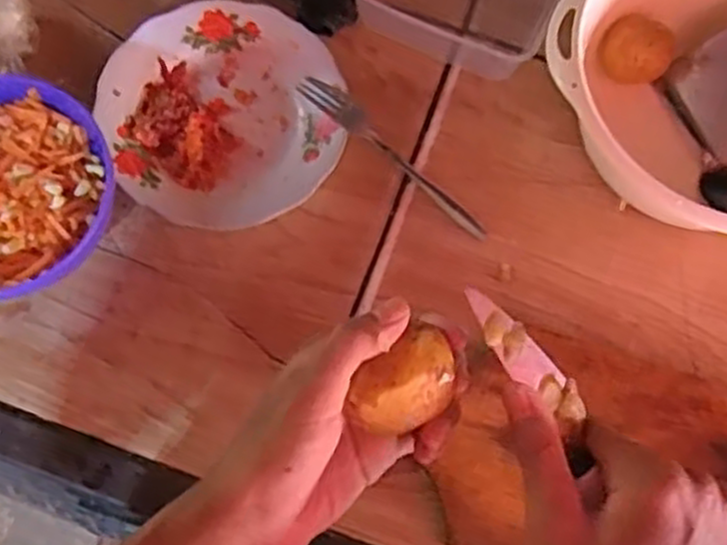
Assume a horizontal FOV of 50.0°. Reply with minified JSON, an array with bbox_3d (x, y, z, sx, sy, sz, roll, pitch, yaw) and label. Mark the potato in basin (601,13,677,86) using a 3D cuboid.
[{"bbox_3d":[0.211,-0.169,0.611,0.052,0.044,0.050,30,75,7],"label":"potato in basin"}]

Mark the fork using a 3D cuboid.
[{"bbox_3d":[0.023,-0.087,0.595,0.175,0.021,0.021,40,76,-5],"label":"fork"}]

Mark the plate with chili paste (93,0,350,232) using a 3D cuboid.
[{"bbox_3d":[-0.105,-0.119,0.590,0.169,0.034,0.176,0,74,-2],"label":"plate with chili paste"}]

